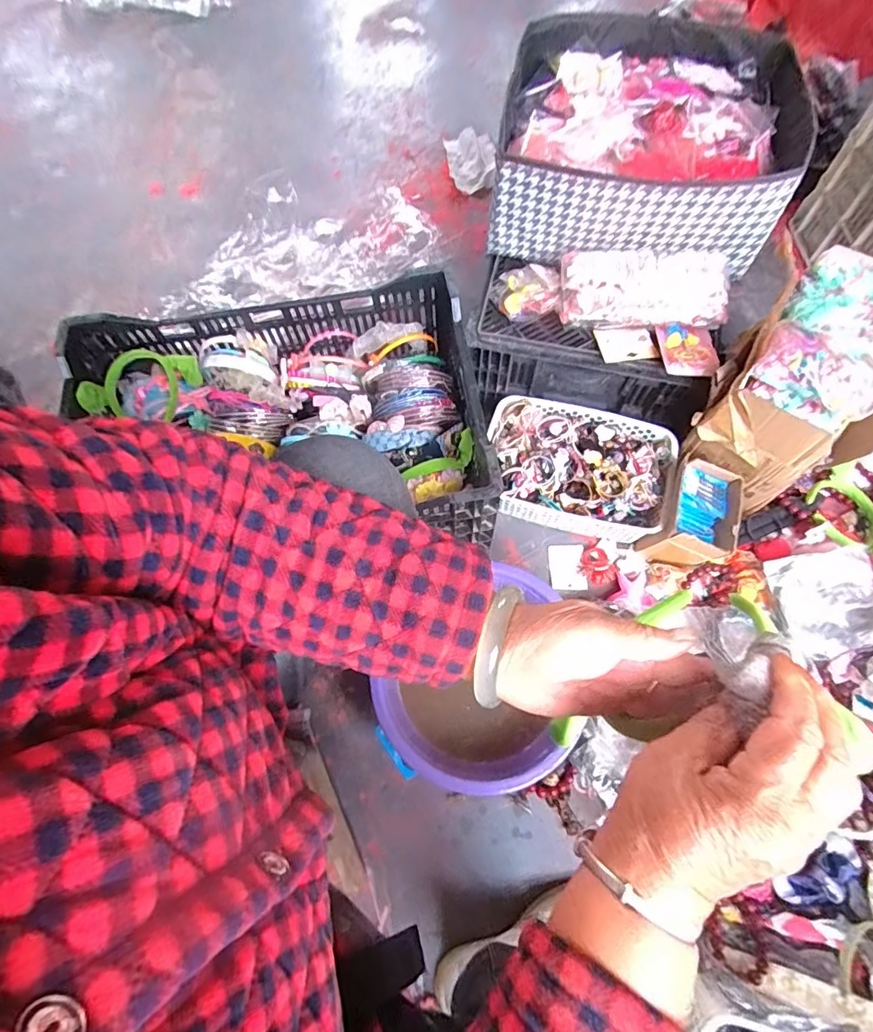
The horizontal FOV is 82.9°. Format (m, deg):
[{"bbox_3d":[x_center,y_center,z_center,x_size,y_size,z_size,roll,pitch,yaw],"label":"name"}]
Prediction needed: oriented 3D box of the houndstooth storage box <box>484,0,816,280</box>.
[{"bbox_3d":[0.311,-0.569,0.757,0.402,0.163,0.375,11,69,6],"label":"houndstooth storage box"}]

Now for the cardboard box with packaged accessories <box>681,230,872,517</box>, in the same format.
[{"bbox_3d":[0.529,-0.214,0.720,0.196,0.210,0.330,29,72,13],"label":"cardboard box with packaged accessories"}]

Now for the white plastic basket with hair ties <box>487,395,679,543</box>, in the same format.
[{"bbox_3d":[0.227,-0.083,0.816,0.291,0.092,0.212,13,69,7],"label":"white plastic basket with hair ties"}]

